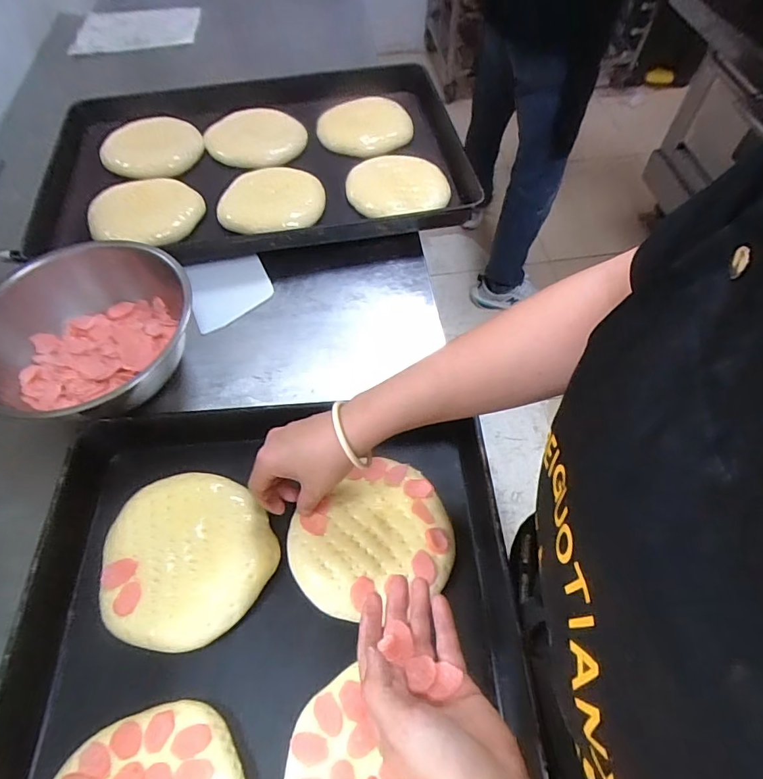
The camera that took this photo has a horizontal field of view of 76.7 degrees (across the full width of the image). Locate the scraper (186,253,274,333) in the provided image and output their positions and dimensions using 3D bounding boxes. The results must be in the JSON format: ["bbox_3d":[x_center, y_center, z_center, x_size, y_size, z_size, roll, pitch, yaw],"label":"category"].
[{"bbox_3d":[-0.199,-0.133,0.631,0.101,0.008,0.108,-23,64,-10],"label":"scraper"}]

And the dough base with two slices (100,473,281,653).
[{"bbox_3d":[-0.181,0.151,0.440,0.147,0.021,0.144,-2,59,3],"label":"dough base with two slices"}]

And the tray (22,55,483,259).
[{"bbox_3d":[-0.181,-0.353,0.739,0.627,0.064,0.434,-6,59,-4],"label":"tray"}]

